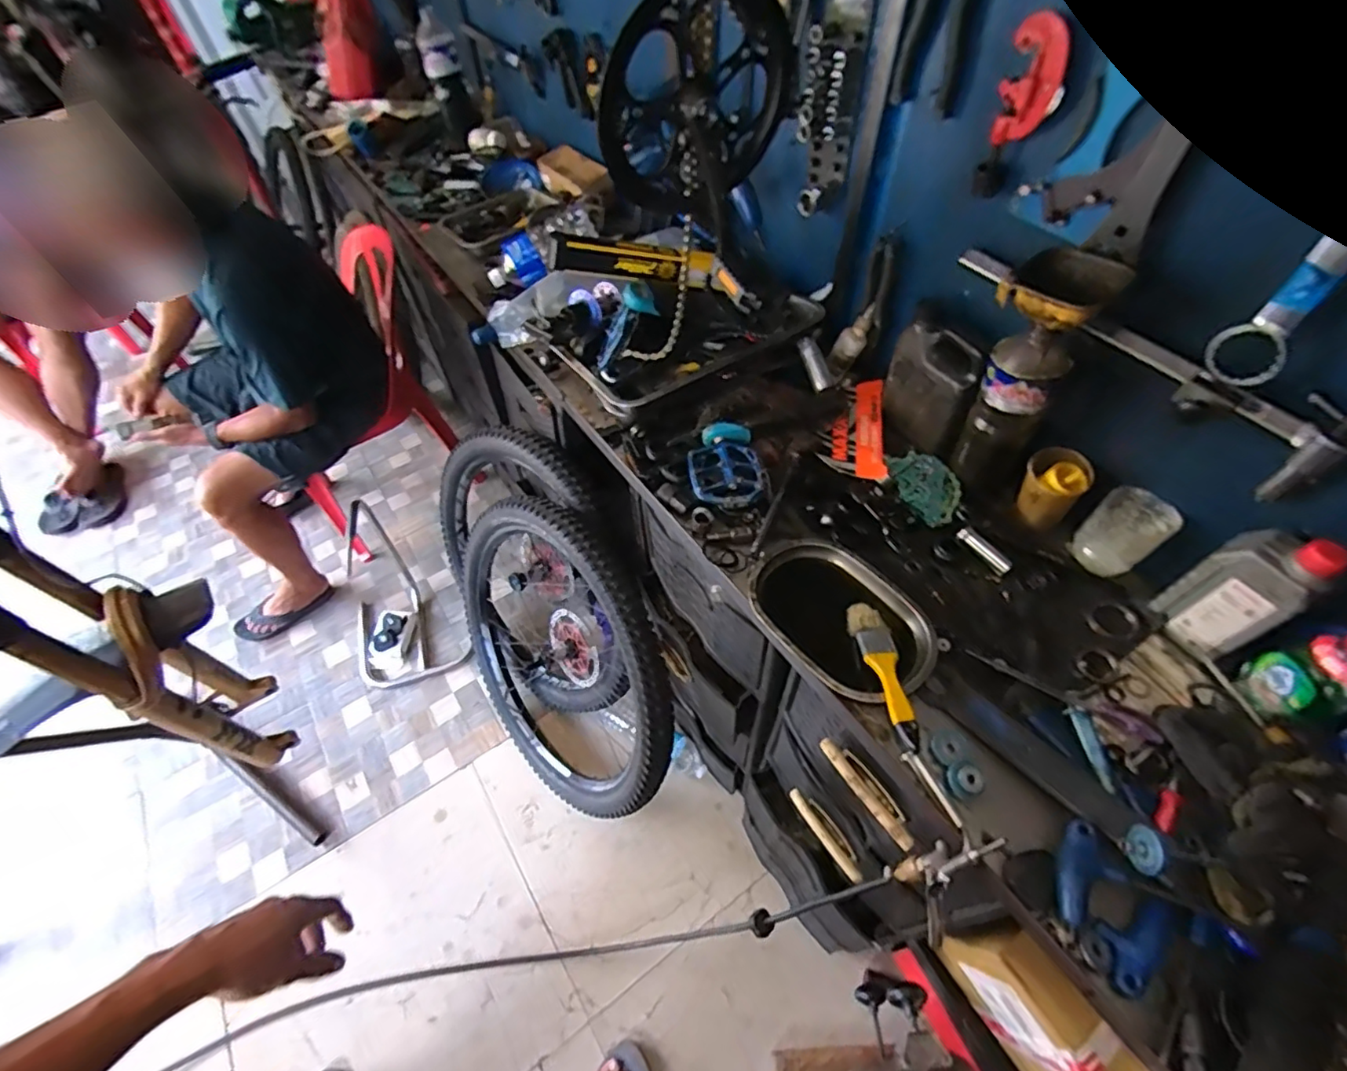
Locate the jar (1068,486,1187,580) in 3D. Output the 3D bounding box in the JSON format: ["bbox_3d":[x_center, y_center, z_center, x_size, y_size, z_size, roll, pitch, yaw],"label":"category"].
[{"bbox_3d":[0.537,-0.004,0.698,0.068,0.094,0.071,-1,54,1],"label":"jar"}]

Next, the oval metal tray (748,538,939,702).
[{"bbox_3d":[0.192,0.094,0.679,0.153,0.024,0.214,-37,60,-22],"label":"oval metal tray"}]

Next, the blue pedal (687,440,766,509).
[{"bbox_3d":[0.072,-0.089,0.799,0.102,0.030,0.102,0,54,3],"label":"blue pedal"}]

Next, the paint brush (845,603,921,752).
[{"bbox_3d":[0.227,0.144,0.626,0.040,0.014,0.177,-4,40,-1],"label":"paint brush"}]

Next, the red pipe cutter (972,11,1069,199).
[{"bbox_3d":[0.347,-0.418,0.587,0.055,0.148,0.027,23,58,18],"label":"red pipe cutter"}]

